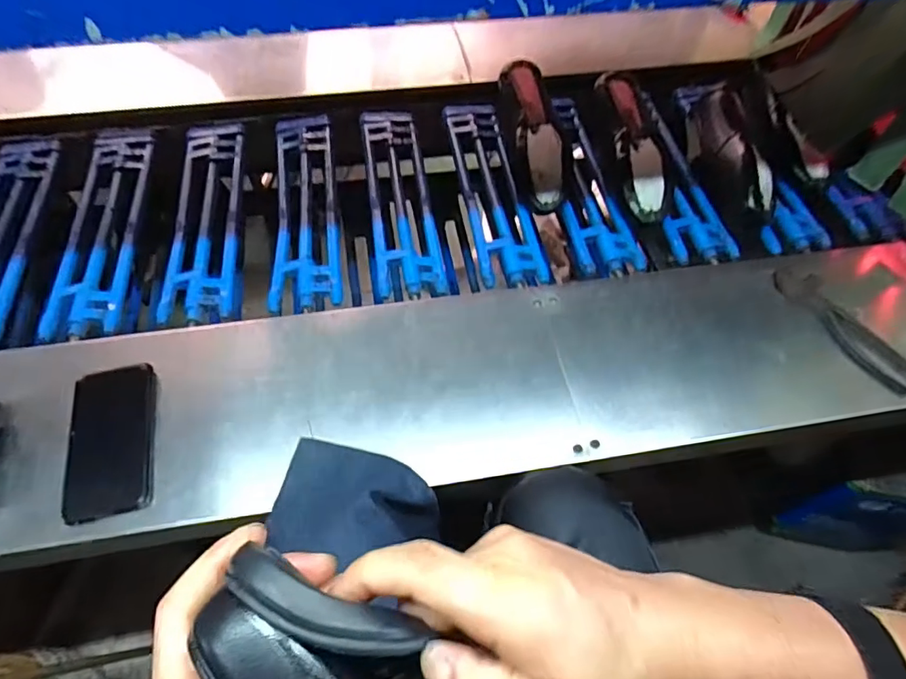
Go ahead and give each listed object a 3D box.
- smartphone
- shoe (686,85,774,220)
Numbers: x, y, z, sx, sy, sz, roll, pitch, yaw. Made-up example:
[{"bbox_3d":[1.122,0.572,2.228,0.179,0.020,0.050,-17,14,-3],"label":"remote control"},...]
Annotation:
[{"bbox_3d":[-0.349,0.102,0.534,0.078,0.010,0.165,-14,60,-9],"label":"smartphone"},{"bbox_3d":[0.431,-0.300,0.808,0.079,0.082,0.261,0,58,-2],"label":"shoe"}]

